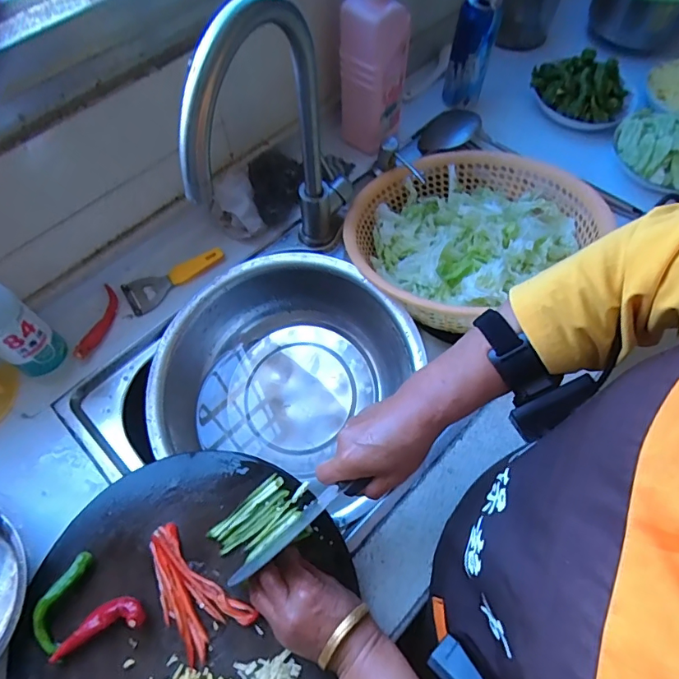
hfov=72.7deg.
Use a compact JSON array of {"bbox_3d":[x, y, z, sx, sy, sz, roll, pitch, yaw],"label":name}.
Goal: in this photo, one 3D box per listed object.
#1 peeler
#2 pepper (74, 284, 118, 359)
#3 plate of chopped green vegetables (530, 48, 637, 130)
[{"bbox_3d":[-0.235,-0.090,0.665,0.148,0.012,0.047,-29,68,-14],"label":"peeler"},{"bbox_3d":[-0.325,-0.024,0.627,0.021,0.025,0.111,7,64,3],"label":"pepper"},{"bbox_3d":[0.426,-0.430,0.797,0.173,0.063,0.158,0,64,-1],"label":"plate of chopped green vegetables"}]

